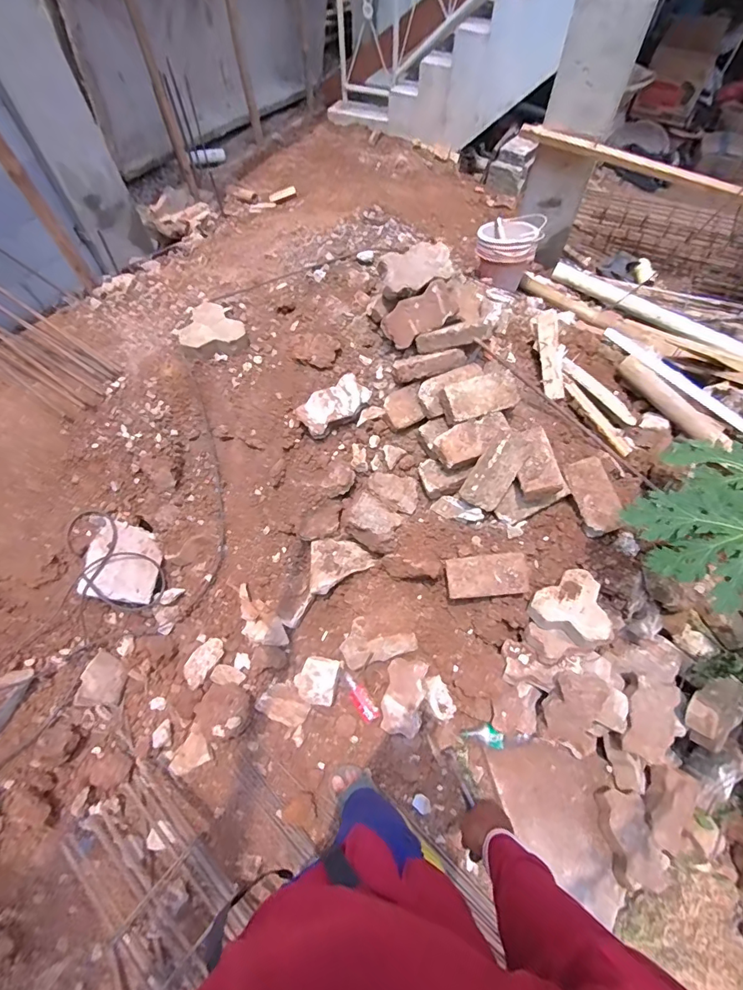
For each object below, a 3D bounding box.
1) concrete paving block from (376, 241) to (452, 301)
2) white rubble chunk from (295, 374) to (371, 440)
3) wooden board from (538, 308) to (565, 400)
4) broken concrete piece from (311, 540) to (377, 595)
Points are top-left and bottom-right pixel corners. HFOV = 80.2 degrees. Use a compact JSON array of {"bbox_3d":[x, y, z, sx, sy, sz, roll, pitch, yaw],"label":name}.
[{"bbox_3d":[0.126,-0.651,1.275,0.202,0.088,0.138,-10,61,-5],"label":"concrete paving block"},{"bbox_3d":[-0.113,-0.270,1.355,0.218,0.060,0.125,-29,86,6],"label":"white rubble chunk"},{"bbox_3d":[0.555,-0.432,1.364,0.055,0.038,0.274,-3,84,-1],"label":"wooden board"},{"bbox_3d":[-0.093,0.226,1.394,0.191,0.046,0.161,0,85,-5],"label":"broken concrete piece"}]

